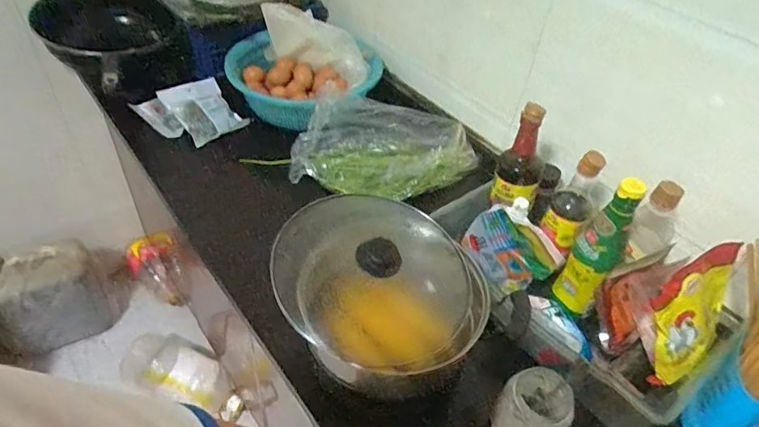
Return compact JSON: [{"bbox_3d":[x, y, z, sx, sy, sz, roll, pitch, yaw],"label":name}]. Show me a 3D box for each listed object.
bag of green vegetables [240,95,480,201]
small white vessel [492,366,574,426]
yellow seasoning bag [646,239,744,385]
[{"bbox_3d":[0.009,-0.132,0.963,0.381,0.140,0.168,0,45,-7],"label":"bag of green vegetables"},{"bbox_3d":[0.186,0.244,0.616,0.079,0.086,0.075,-30,55,-31],"label":"small white vessel"},{"bbox_3d":[0.424,0.140,0.696,0.133,0.197,0.049,-20,22,-13],"label":"yellow seasoning bag"}]

